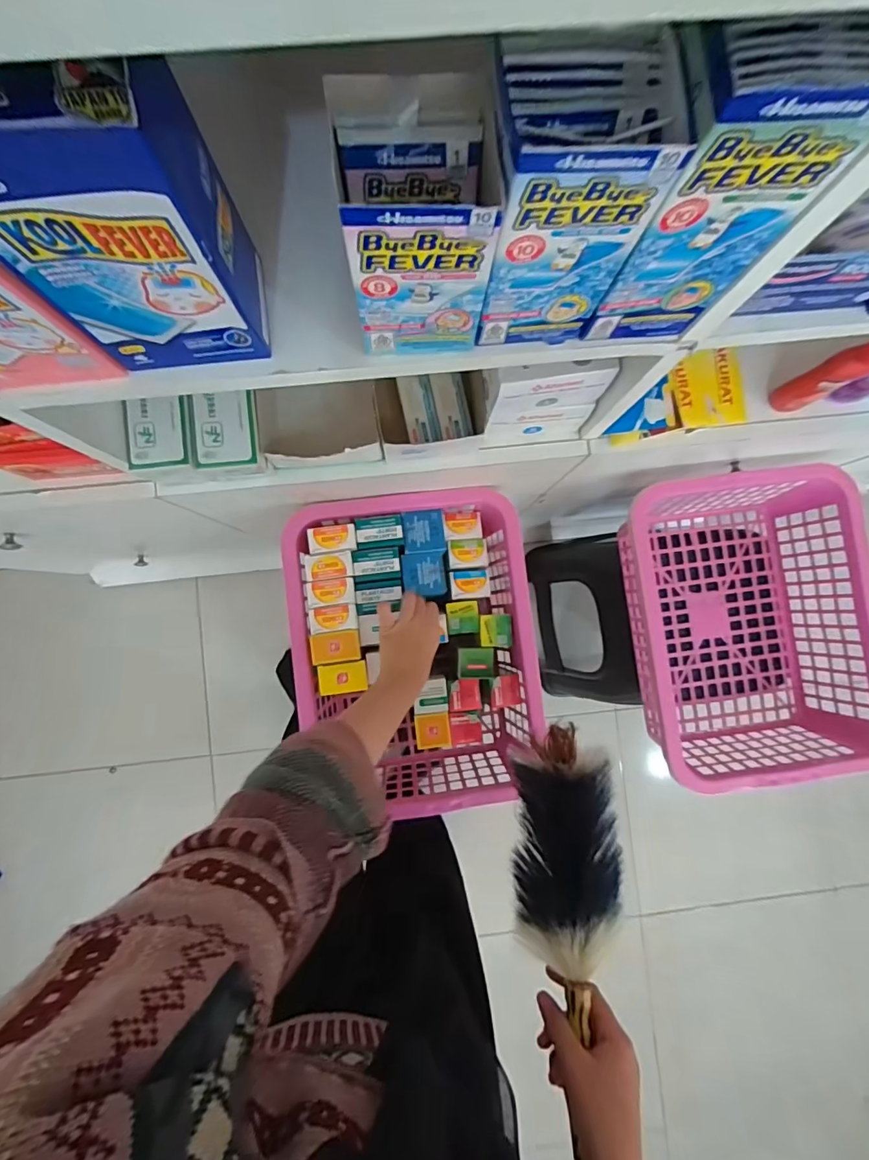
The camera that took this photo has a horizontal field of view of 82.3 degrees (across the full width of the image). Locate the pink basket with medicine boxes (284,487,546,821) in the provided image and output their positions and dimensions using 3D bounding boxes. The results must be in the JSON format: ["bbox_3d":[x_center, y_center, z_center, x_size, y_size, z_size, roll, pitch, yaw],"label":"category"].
[{"bbox_3d":[-0.027,0.094,0.703,0.309,0.134,0.409,-7,87,-3],"label":"pink basket with medicine boxes"}]

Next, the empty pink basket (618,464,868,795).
[{"bbox_3d":[0.433,0.062,0.719,0.305,0.144,0.399,-8,87,-3],"label":"empty pink basket"}]

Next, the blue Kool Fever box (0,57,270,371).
[{"bbox_3d":[-0.158,-0.179,0.258,0.102,0.154,0.060,-13,87,-3],"label":"blue Kool Fever box"}]

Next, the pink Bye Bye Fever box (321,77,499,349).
[{"bbox_3d":[-0.011,-0.188,0.281,0.070,0.124,0.063,-7,87,-3],"label":"pink Bye Bye Fever box"}]

